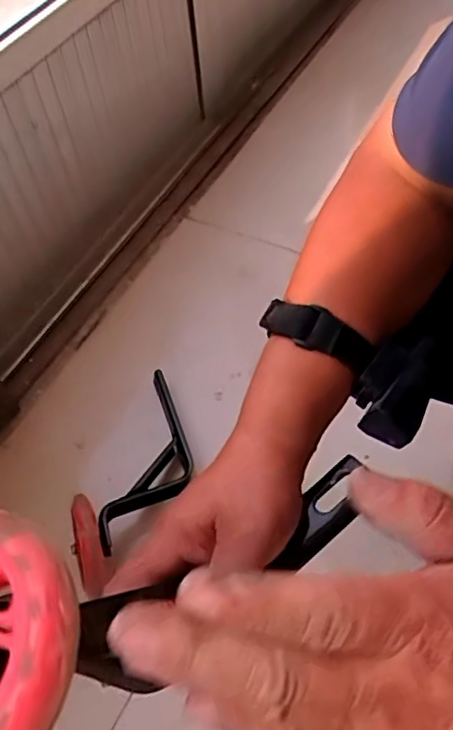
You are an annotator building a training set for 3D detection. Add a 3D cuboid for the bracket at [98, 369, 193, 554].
[{"bbox_3d":[-0.085,0.122,0.722,0.082,0.037,0.233,20,58,-5],"label":"bracket"}]

